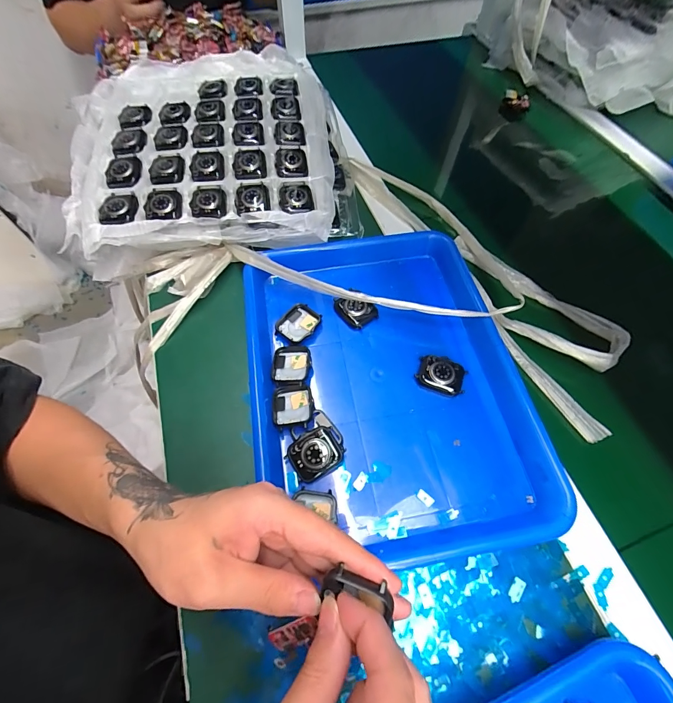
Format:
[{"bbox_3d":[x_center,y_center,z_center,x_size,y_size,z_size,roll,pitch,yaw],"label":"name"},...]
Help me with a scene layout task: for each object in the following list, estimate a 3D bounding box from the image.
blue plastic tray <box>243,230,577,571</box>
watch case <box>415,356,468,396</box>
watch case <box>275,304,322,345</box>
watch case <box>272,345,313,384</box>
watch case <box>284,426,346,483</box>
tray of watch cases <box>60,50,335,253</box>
[{"bbox_3d":[0.047,0.017,0.342,0.260,0.031,0.320,-6,63,-5],"label":"blue plastic tray"},{"bbox_3d":[0.106,0.023,0.349,0.047,0.012,0.035,19,62,10],"label":"watch case"},{"bbox_3d":[-0.042,-0.029,0.376,0.038,0.009,0.044,31,65,16],"label":"watch case"},{"bbox_3d":[-0.045,0.013,0.351,0.040,0.010,0.043,-5,61,-3],"label":"watch case"},{"bbox_3d":[-0.018,0.091,0.307,0.045,0.017,0.036,-28,65,-15],"label":"watch case"},{"bbox_3d":[-0.171,-0.271,0.469,0.332,0.067,0.350,-6,61,-3],"label":"tray of watch cases"}]

